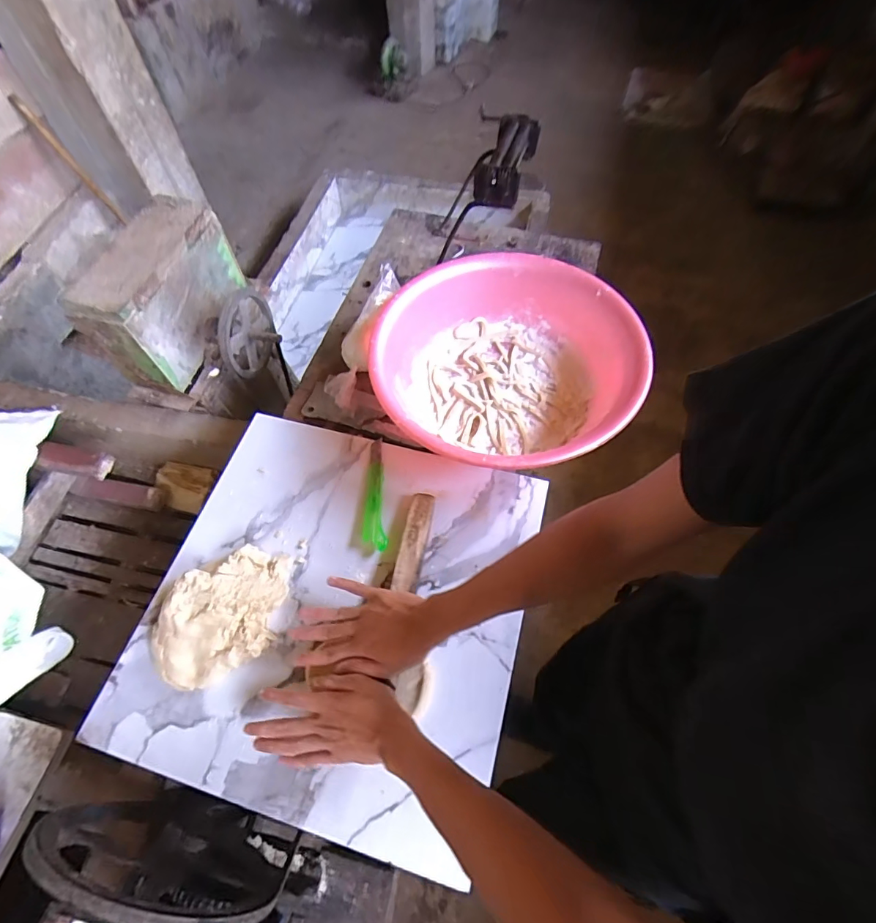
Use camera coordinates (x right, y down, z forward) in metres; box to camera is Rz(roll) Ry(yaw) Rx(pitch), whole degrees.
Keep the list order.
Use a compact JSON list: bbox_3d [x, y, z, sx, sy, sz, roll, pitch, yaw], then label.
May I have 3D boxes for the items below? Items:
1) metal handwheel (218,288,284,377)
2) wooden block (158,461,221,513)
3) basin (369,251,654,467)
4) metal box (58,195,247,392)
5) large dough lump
[{"bbox_3d":[-0.418,-0.301,1.082,0.098,0.194,0.203,6,30,9],"label":"metal handwheel"},{"bbox_3d":[-0.626,0.060,1.130,0.136,0.031,0.112,8,60,7],"label":"wooden block"},{"bbox_3d":[0.108,-0.163,0.745,0.408,0.145,0.404,-1,59,2],"label":"basin"},{"bbox_3d":[-0.589,-0.368,1.006,0.130,0.220,0.355,13,61,10],"label":"metal box"},{"bbox_3d":[-0.280,0.201,0.611,0.191,0.052,0.141,-28,62,-14],"label":"large dough lump"}]

